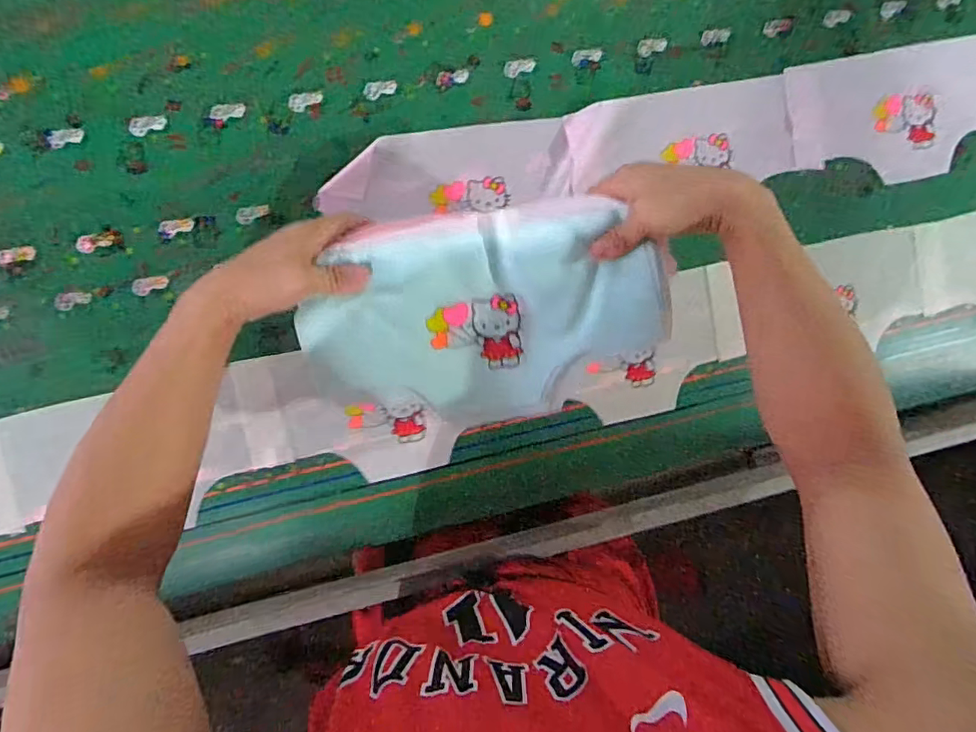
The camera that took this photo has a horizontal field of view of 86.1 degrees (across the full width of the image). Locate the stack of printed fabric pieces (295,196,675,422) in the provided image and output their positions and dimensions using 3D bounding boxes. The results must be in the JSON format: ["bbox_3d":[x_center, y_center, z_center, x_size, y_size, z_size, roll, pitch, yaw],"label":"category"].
[{"bbox_3d":[-0.002,-0.044,0.446,0.296,0.057,0.179,-6,95,-6],"label":"stack of printed fabric pieces"}]

